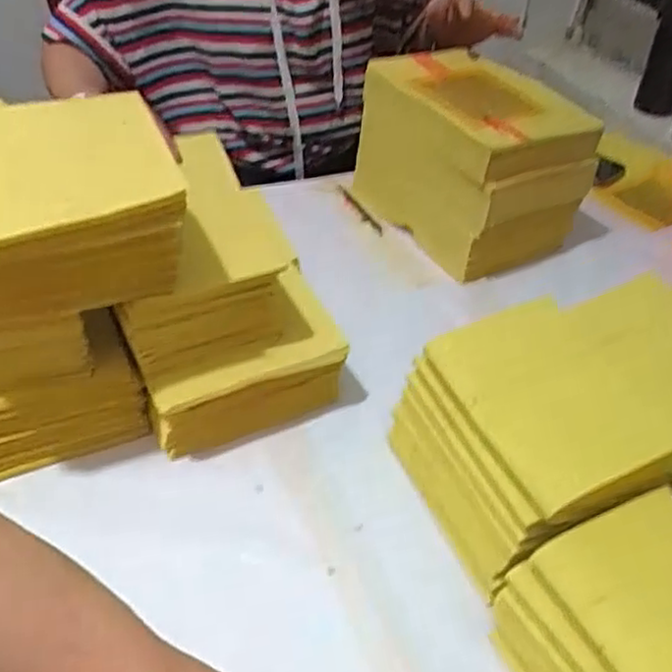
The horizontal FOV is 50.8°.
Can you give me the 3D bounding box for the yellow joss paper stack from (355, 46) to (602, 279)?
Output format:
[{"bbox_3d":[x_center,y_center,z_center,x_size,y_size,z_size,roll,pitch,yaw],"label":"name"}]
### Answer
[{"bbox_3d":[0.163,-0.210,0.831,0.202,0.164,0.234,-21,48,-28],"label":"yellow joss paper stack"}]

